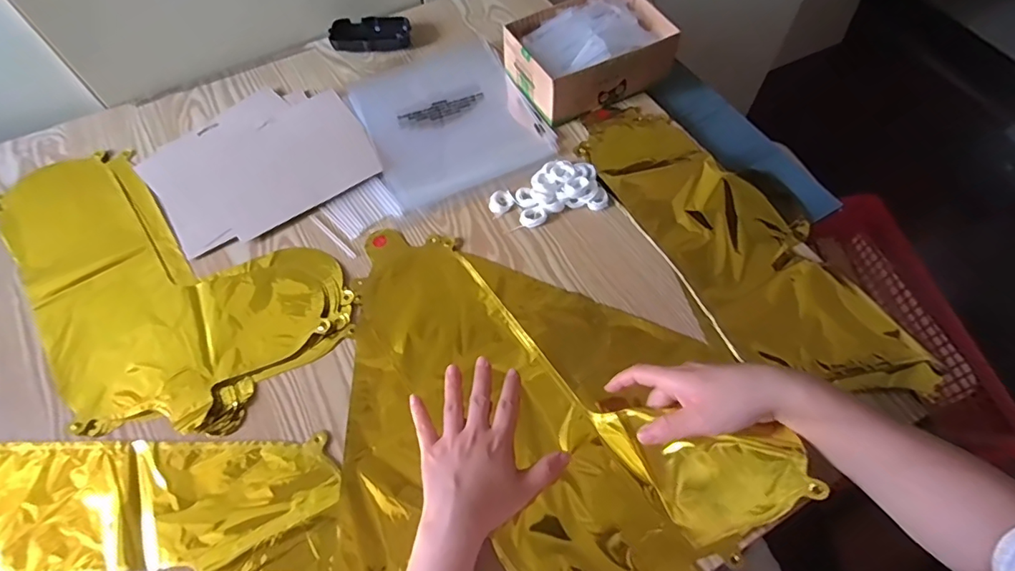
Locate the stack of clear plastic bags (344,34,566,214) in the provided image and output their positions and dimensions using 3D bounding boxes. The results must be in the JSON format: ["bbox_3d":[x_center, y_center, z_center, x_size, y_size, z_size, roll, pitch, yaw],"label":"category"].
[{"bbox_3d":[-0.077,-0.216,0.652,0.200,0.007,0.228,-23,63,-11],"label":"stack of clear plastic bags"}]

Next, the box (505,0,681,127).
[{"bbox_3d":[0.100,-0.294,0.651,0.178,0.073,0.129,-27,64,-14],"label":"box"}]

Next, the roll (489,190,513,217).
[{"bbox_3d":[-0.008,-0.094,0.583,0.027,0.009,0.025,0,61,1],"label":"roll"}]

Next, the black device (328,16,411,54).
[{"bbox_3d":[-0.190,-0.351,0.720,0.107,0.024,0.047,-9,61,-4],"label":"black device"}]

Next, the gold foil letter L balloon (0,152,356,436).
[{"bbox_3d":[-0.369,-0.025,0.552,0.253,0.012,0.403,-39,68,-19],"label":"gold foil letter L balloon"}]

